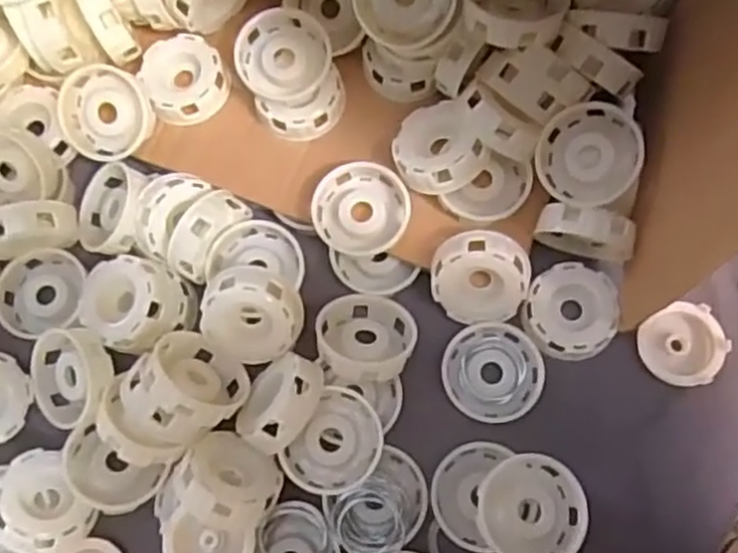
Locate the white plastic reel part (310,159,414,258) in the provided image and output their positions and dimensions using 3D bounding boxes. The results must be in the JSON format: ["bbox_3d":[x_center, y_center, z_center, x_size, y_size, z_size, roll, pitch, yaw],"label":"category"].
[{"bbox_3d":[-0.005,-0.045,0.481,0.062,0.015,0.060,1,80,4],"label":"white plastic reel part"}]

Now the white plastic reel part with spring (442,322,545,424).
[{"bbox_3d":[0.078,0.061,0.463,0.060,0.013,0.060,-1,77,4],"label":"white plastic reel part with spring"}]

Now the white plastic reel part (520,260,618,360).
[{"bbox_3d":[0.130,0.023,0.469,0.057,0.022,0.059,-1,63,2],"label":"white plastic reel part"}]

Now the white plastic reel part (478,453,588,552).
[{"bbox_3d":[0.094,0.136,0.424,0.060,0.020,0.061,4,64,5],"label":"white plastic reel part"}]

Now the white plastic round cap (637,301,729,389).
[{"bbox_3d":[0.198,0.044,0.461,0.050,0.018,0.051,-1,63,2],"label":"white plastic round cap"}]

